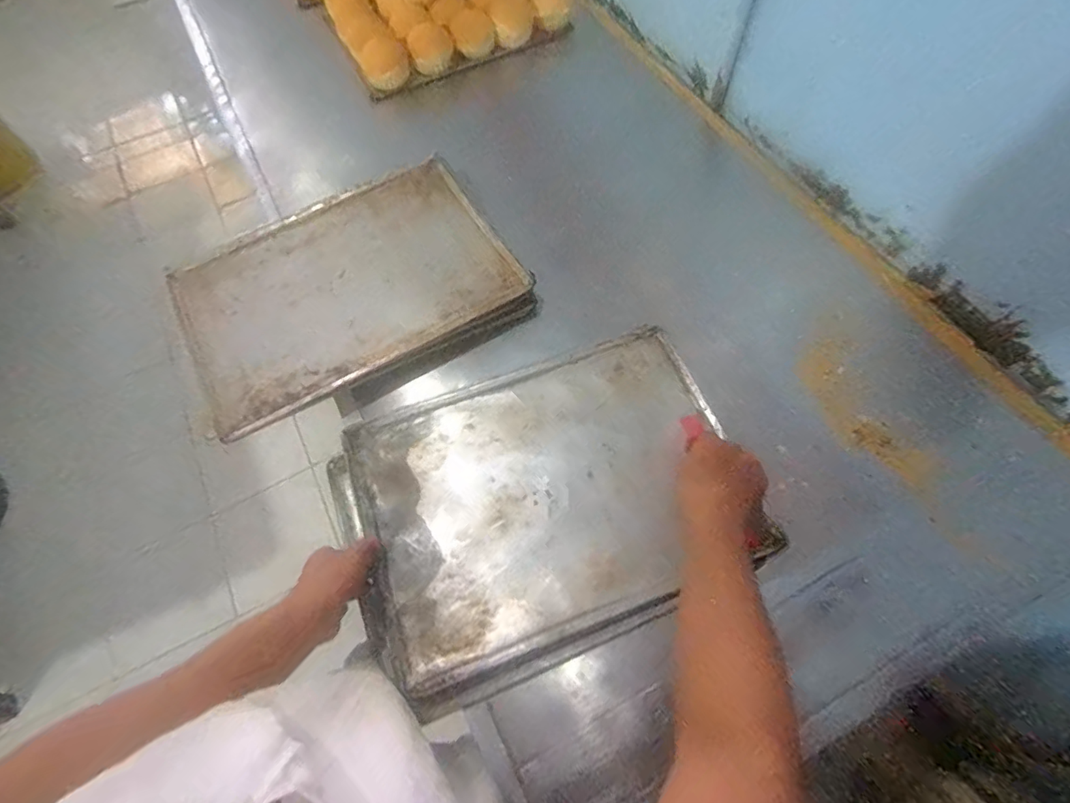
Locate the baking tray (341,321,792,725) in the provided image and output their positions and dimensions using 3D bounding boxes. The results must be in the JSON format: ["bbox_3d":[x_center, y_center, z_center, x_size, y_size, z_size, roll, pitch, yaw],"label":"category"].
[{"bbox_3d":[0.012,0.112,0.634,0.462,0.034,0.342,-19,67,-8],"label":"baking tray"}]

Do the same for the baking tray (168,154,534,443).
[{"bbox_3d":[-0.278,-0.175,0.767,0.463,0.037,0.337,-29,67,-11],"label":"baking tray"}]

